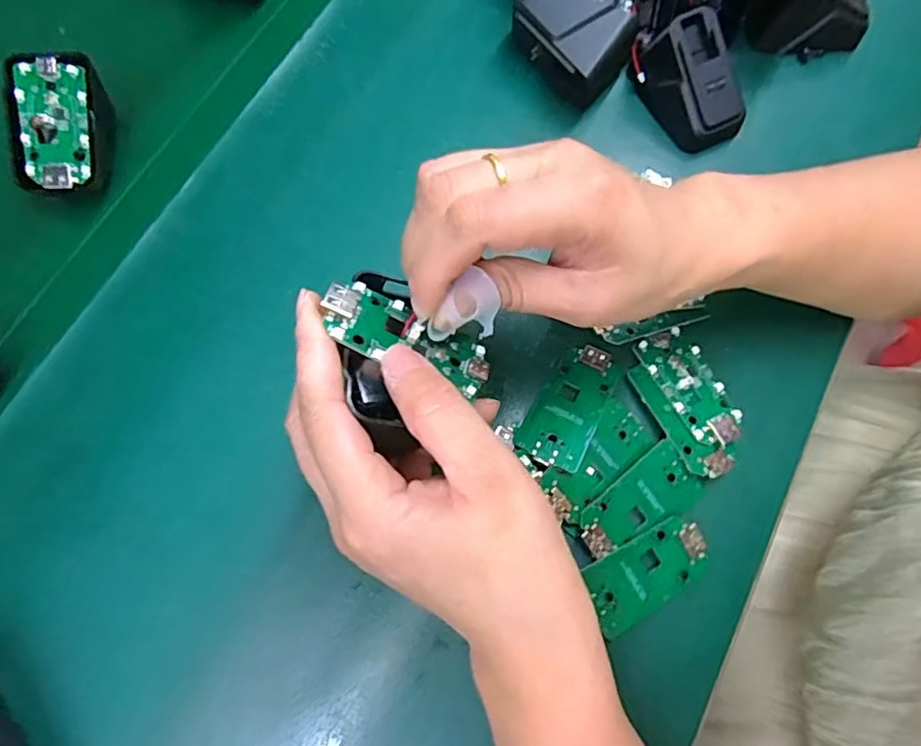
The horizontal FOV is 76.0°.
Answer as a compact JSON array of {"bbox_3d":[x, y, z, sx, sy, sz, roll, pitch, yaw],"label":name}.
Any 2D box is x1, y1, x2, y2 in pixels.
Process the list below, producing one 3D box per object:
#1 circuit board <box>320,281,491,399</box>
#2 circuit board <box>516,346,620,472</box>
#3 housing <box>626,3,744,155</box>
[{"bbox_3d":[-0.018,-0.014,0.214,0.064,0.009,0.029,24,46,-15],"label":"circuit board"},{"bbox_3d":[0.053,0.014,0.282,0.031,0.009,0.063,28,74,6],"label":"circuit board"},{"bbox_3d":[0.128,-0.162,0.327,0.033,0.043,0.065,-27,76,-10],"label":"housing"}]

